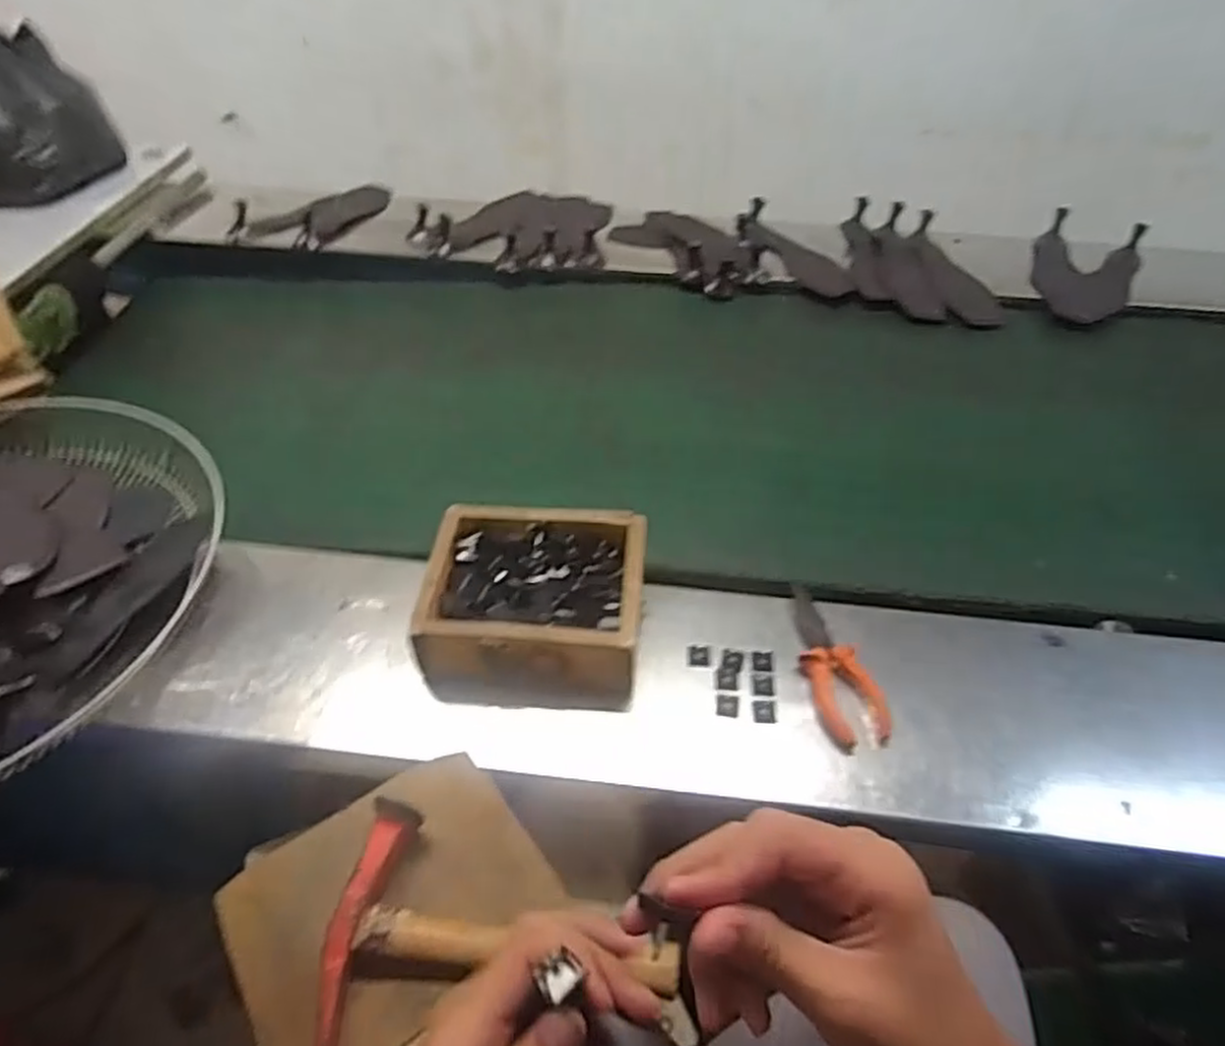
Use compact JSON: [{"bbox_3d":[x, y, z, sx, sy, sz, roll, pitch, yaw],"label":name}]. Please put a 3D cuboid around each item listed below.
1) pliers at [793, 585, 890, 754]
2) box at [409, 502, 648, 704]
[{"bbox_3d":[0.184,0.119,0.647,0.053,0.024,0.151,-10,47,-9],"label":"pliers"},{"bbox_3d":[-0.066,0.068,0.667,0.180,0.076,0.165,2,46,2],"label":"box"}]

